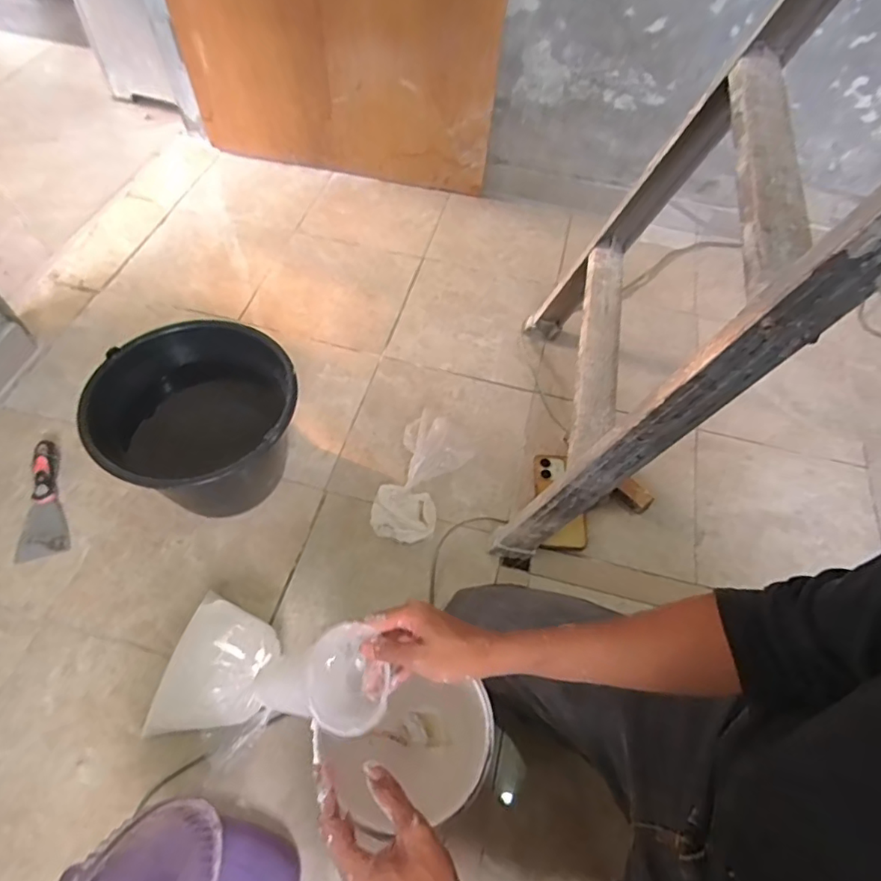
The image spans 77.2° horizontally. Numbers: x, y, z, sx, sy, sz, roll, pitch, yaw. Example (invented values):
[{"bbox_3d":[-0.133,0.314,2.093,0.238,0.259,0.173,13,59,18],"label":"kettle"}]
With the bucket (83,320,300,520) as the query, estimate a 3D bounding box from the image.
[{"bbox_3d":[-0.341,-0.015,0.820,0.270,0.193,0.256,-13,58,-11],"label":"bucket"}]

